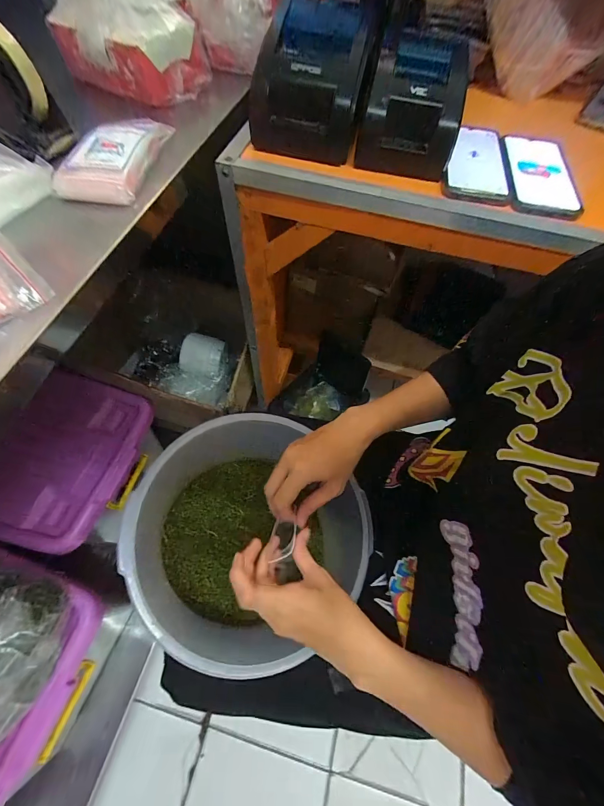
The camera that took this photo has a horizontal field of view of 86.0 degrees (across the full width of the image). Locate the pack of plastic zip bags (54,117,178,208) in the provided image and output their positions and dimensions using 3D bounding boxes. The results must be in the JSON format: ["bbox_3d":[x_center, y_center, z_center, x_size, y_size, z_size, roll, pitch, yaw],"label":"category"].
[{"bbox_3d":[-0.210,-0.279,0.365,0.082,0.031,0.134,5,60,1],"label":"pack of plastic zip bags"}]

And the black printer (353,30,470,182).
[{"bbox_3d":[0.131,-0.357,0.391,0.109,0.099,0.119,9,60,3],"label":"black printer"}]

